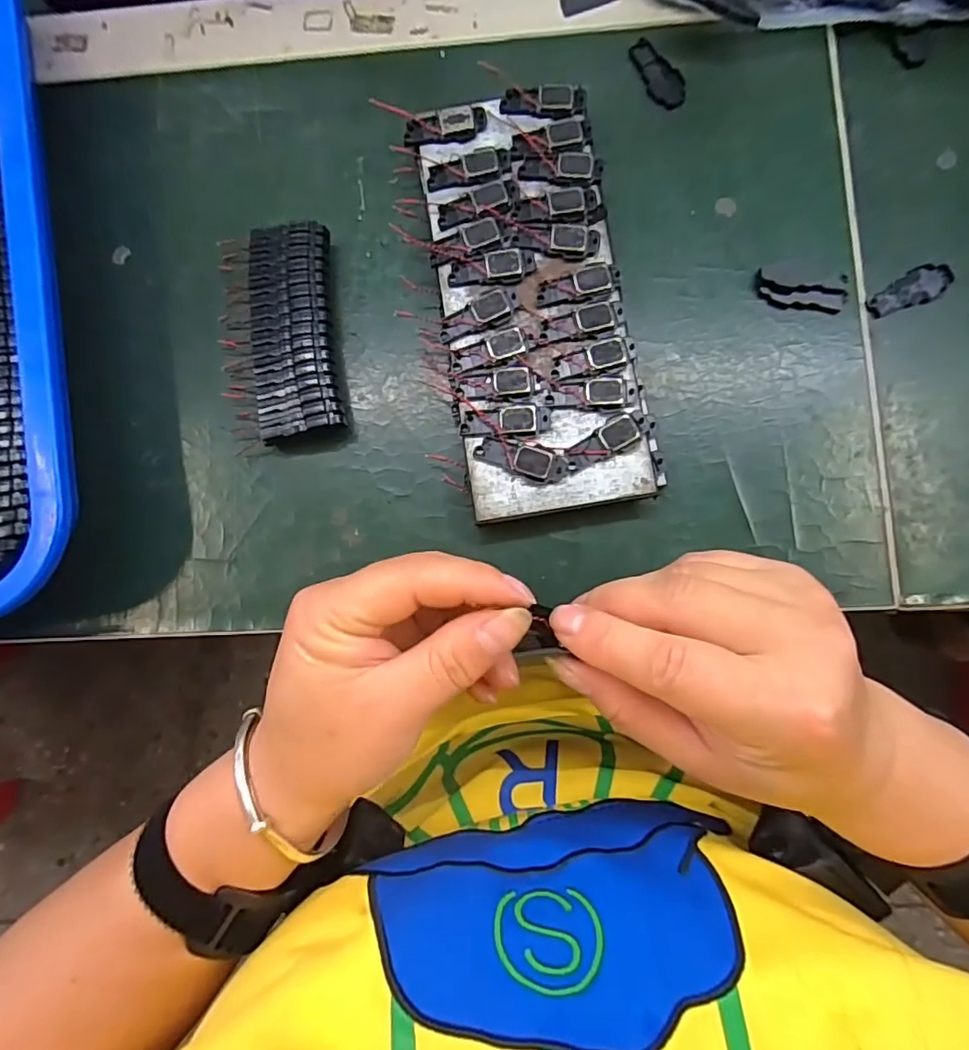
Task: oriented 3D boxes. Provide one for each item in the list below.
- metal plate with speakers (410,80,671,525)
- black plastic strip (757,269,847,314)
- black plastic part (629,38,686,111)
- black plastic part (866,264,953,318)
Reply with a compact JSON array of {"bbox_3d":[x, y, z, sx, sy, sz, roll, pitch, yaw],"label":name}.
[{"bbox_3d":[0.023,-0.102,0.263,0.085,0.021,0.194,-10,83,2],"label":"metal plate with speakers"},{"bbox_3d":[0.147,-0.108,0.264,0.039,0.007,0.012,14,85,4],"label":"black plastic strip"},{"bbox_3d":[0.087,-0.226,0.280,0.018,0.004,0.040,-20,83,1],"label":"black plastic part"},{"bbox_3d":[0.198,-0.109,0.262,0.040,0.004,0.016,-26,83,0],"label":"black plastic part"}]

